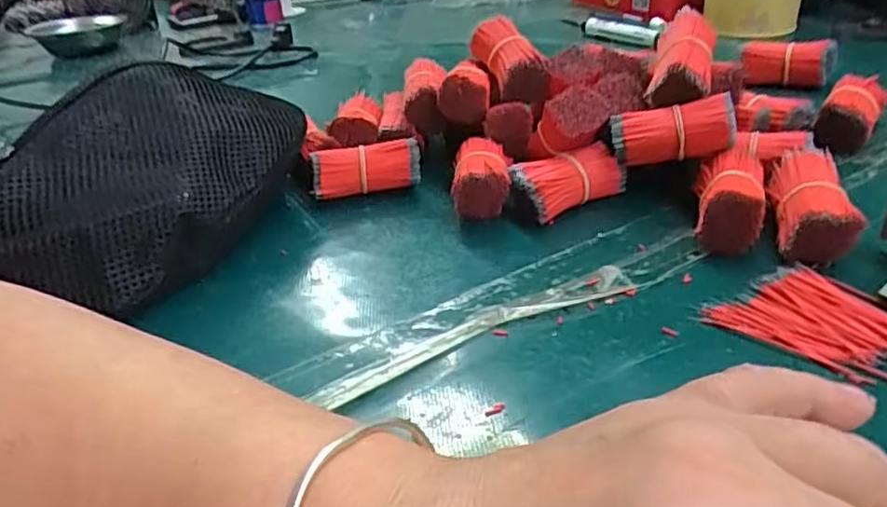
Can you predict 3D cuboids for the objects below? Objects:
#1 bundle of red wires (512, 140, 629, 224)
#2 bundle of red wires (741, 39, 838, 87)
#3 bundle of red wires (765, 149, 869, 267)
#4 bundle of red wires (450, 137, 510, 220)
[{"bbox_3d":[0.080,-0.044,0.435,0.068,0.034,0.029,-16,33,-16],"label":"bundle of red wires"},{"bbox_3d":[0.295,-0.162,0.582,0.073,0.032,0.035,5,33,17],"label":"bundle of red wires"},{"bbox_3d":[0.200,-0.031,0.375,0.035,0.030,0.075,1,44,10],"label":"bundle of red wires"},{"bbox_3d":[0.025,-0.048,0.443,0.034,0.035,0.059,-1,31,7],"label":"bundle of red wires"}]

